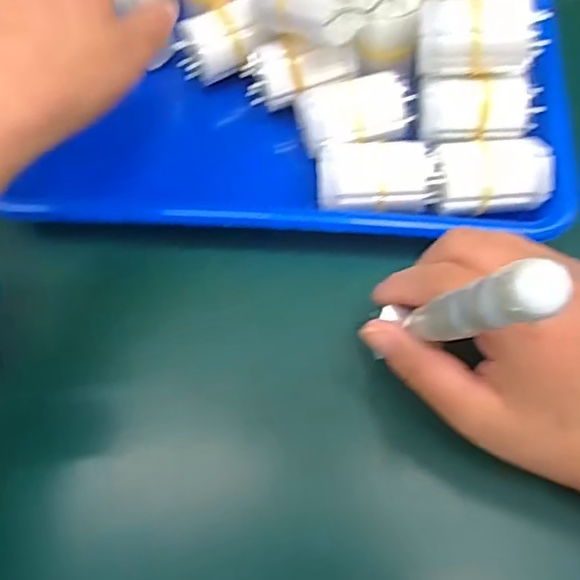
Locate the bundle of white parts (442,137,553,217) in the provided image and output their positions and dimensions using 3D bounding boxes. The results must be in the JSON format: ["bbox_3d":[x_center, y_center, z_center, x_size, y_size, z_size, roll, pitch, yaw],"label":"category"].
[{"bbox_3d":[0.110,-0.063,0.326,0.059,0.023,0.038,-3,66,1],"label":"bundle of white parts"}]

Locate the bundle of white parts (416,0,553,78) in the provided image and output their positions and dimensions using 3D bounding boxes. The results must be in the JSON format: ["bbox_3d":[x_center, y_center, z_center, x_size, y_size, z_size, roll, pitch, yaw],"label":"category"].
[{"bbox_3d":[0.101,-0.134,0.326,0.065,0.035,0.027,0,66,2],"label":"bundle of white parts"}]

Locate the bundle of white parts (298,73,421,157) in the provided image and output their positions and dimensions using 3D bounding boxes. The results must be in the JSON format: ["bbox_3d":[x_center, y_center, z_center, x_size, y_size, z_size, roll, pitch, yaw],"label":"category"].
[{"bbox_3d":[0.039,-0.105,0.346,0.067,0.025,0.036,-15,66,-5],"label":"bundle of white parts"}]

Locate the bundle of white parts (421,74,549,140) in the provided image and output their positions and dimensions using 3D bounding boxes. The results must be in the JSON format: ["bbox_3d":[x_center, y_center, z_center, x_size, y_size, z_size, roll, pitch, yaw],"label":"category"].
[{"bbox_3d":[0.108,-0.102,0.340,0.064,0.025,0.029,0,66,2],"label":"bundle of white parts"}]

